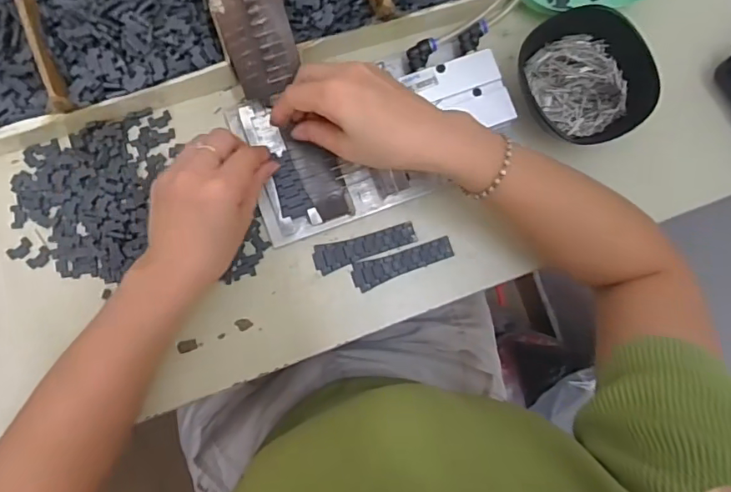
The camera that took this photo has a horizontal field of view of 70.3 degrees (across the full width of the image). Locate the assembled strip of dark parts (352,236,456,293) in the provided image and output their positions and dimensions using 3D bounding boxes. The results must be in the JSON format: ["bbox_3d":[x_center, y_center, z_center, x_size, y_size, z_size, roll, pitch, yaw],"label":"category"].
[{"bbox_3d":[0.031,0.014,0.426,0.084,0.006,0.022,-19,87,-8],"label":"assembled strip of dark parts"}]

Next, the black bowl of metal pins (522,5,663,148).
[{"bbox_3d":[0.178,-0.139,0.430,0.099,0.042,0.103,1,85,-6],"label":"black bowl of metal pins"}]

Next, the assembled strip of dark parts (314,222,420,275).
[{"bbox_3d":[0.000,0.000,0.427,0.085,0.004,0.022,-19,87,-8],"label":"assembled strip of dark parts"}]

